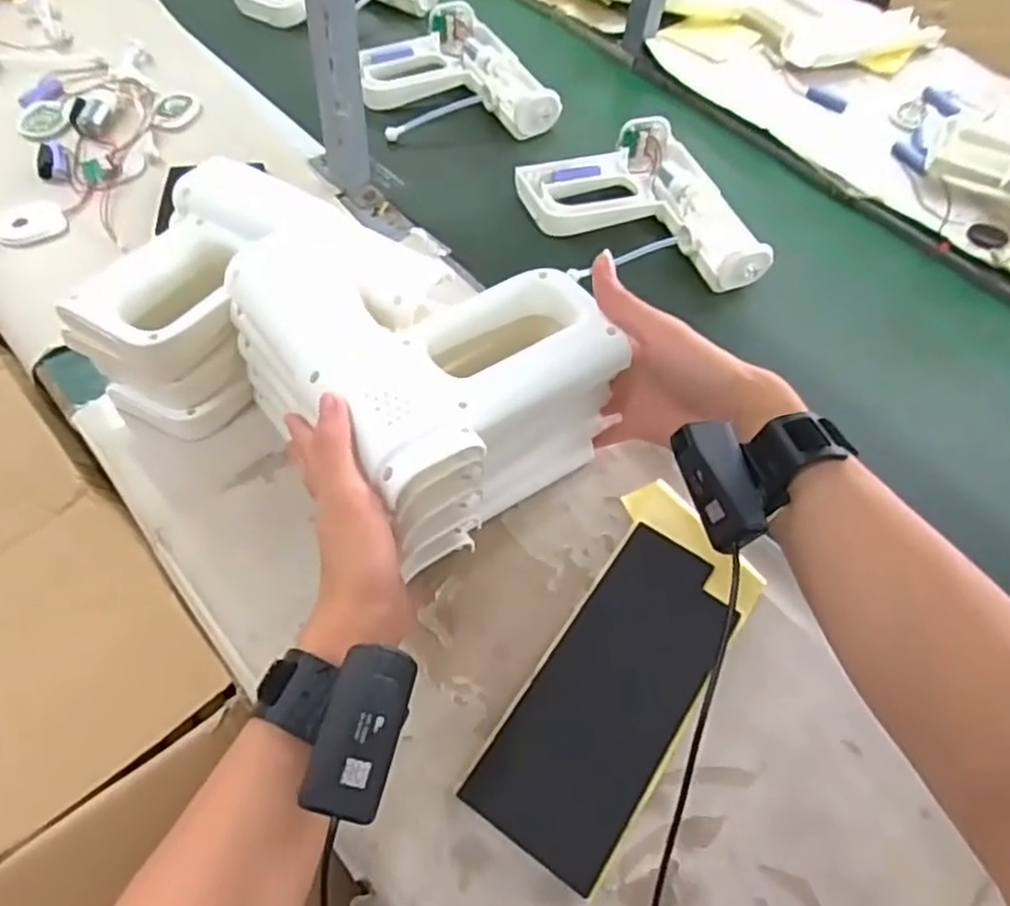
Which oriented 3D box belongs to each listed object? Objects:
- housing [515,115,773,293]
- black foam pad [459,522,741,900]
[{"bbox_3d":[0.128,-0.233,0.707,0.191,0.045,0.215,-14,60,-12],"label":"housing"},{"bbox_3d":[0.071,0.150,0.457,0.088,0.010,0.211,31,65,17],"label":"black foam pad"}]

